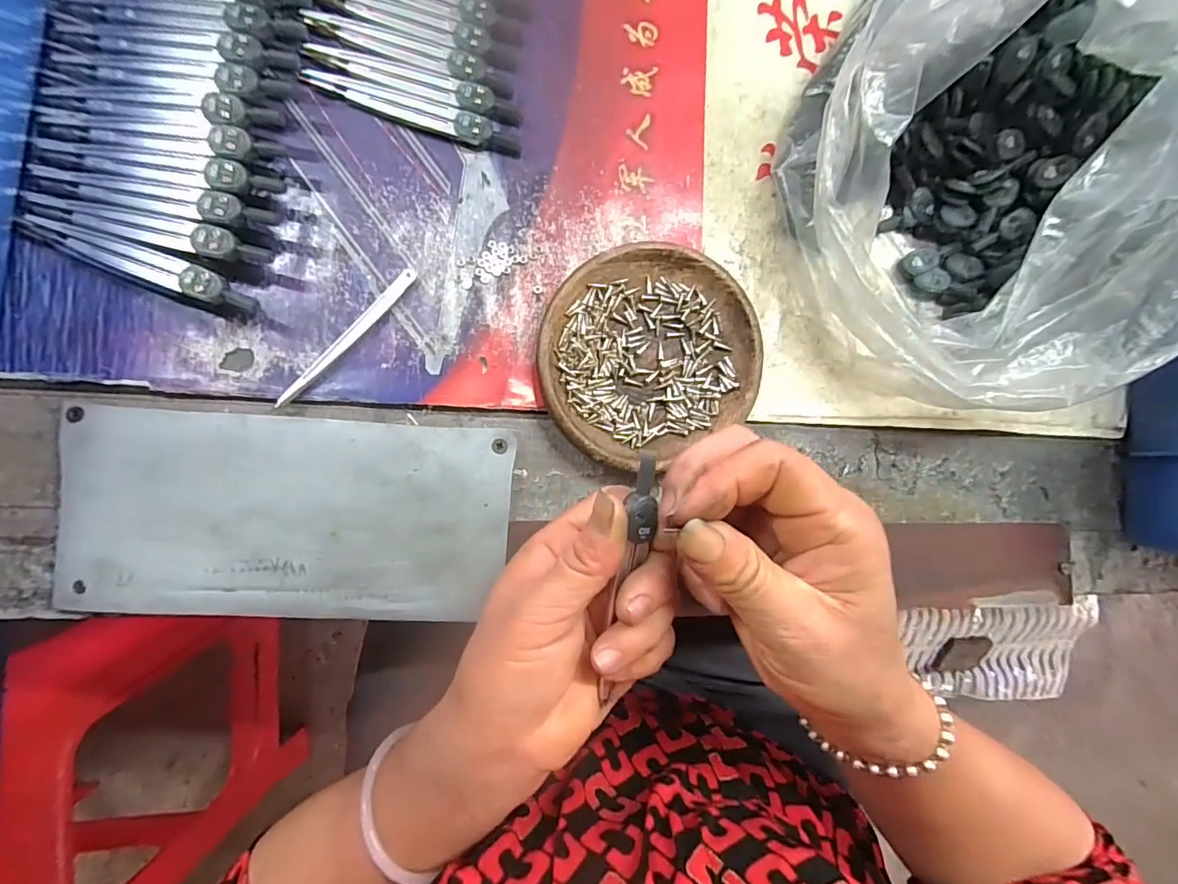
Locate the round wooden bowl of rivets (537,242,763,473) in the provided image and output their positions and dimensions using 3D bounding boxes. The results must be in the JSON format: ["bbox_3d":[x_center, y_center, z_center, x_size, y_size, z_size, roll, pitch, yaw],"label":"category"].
[{"bbox_3d":[0.030,-0.046,0.274,0.111,0.018,0.105,0,88,-9],"label":"round wooden bowl of rivets"}]

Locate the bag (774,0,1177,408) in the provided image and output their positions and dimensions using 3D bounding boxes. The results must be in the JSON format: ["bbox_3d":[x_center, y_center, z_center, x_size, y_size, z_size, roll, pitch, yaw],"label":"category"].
[{"bbox_3d":[0.208,-0.114,0.251,0.183,0.116,0.193,-12,90,-9],"label":"bag"}]

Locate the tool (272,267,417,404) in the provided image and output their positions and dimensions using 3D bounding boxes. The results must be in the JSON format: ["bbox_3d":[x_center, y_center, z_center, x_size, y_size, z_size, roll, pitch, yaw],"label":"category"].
[{"bbox_3d":[-0.119,-0.052,0.261,0.008,0.004,0.090,43,83,-5],"label":"tool"}]

